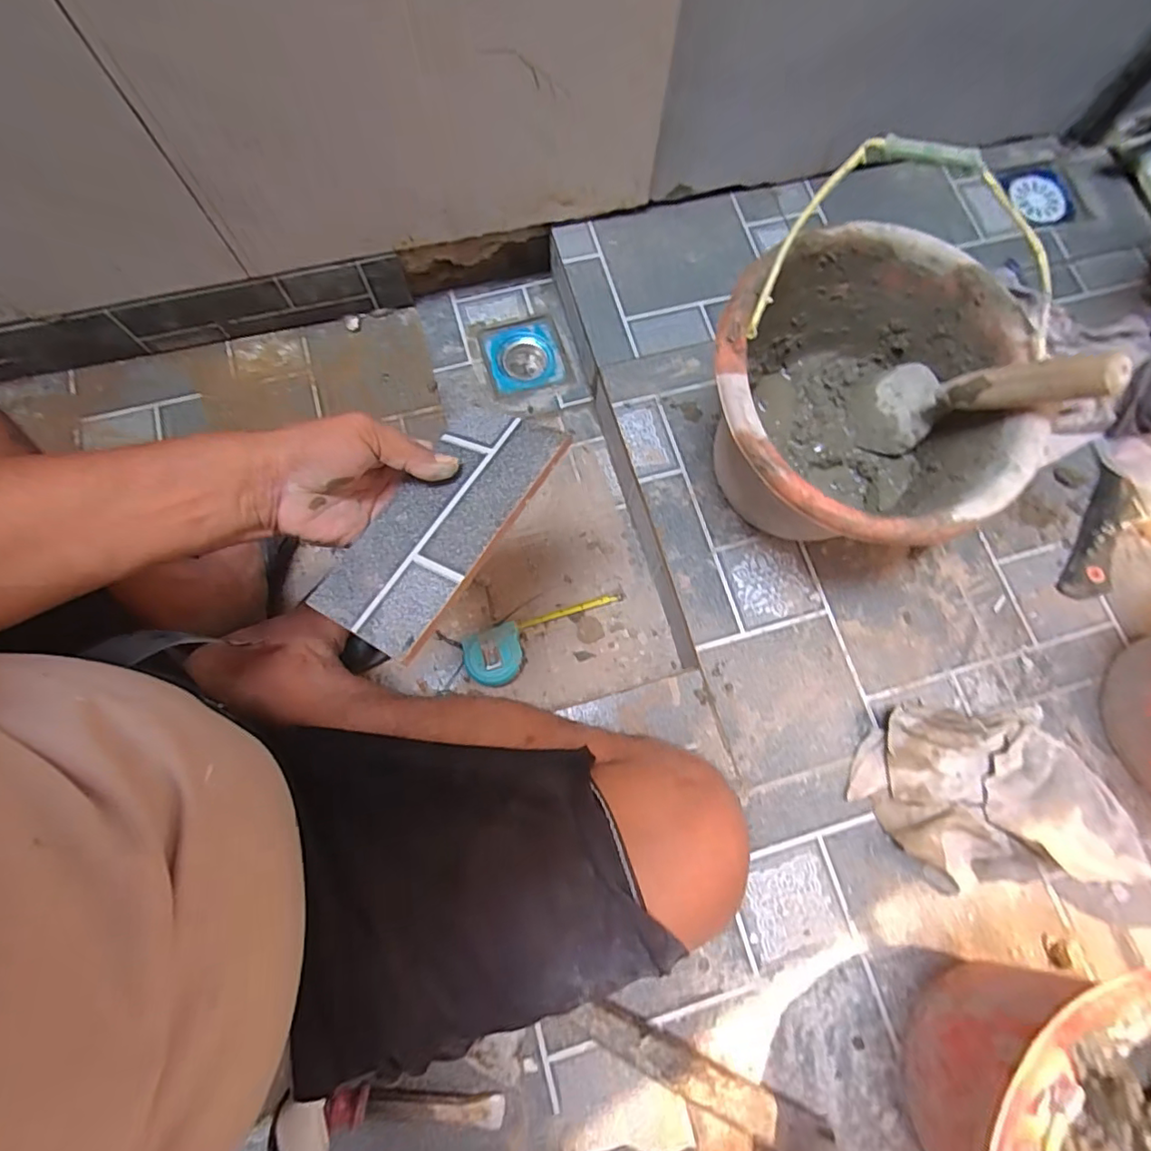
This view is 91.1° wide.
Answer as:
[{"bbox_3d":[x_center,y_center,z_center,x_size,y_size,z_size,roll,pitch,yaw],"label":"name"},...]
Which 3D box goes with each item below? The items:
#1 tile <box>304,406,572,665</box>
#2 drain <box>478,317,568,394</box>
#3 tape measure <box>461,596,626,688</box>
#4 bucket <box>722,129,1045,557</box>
[{"bbox_3d":[-0.093,-0.041,0.399,0.098,0.006,0.195,24,68,25],"label":"tile"},{"bbox_3d":[-0.072,-0.301,0.803,0.106,0.038,0.107,-16,77,-6],"label":"drain"},{"bbox_3d":[-0.032,0.075,0.654,0.192,0.033,0.064,-18,75,-7],"label":"tape measure"},{"bbox_3d":[0.256,-0.162,0.544,0.267,0.237,0.314,19,76,3],"label":"bucket"}]

